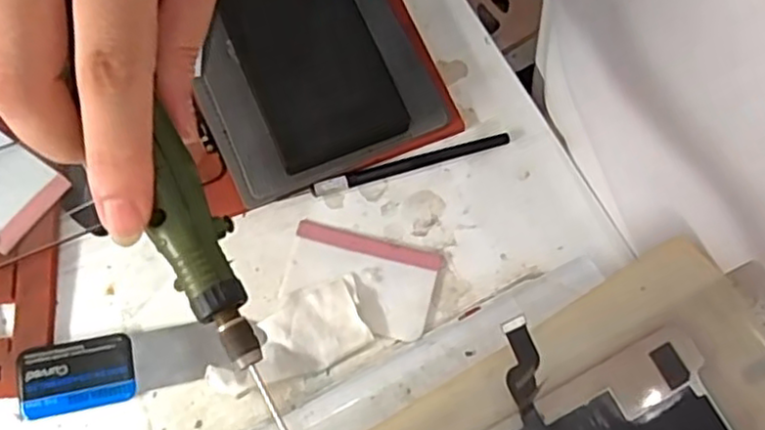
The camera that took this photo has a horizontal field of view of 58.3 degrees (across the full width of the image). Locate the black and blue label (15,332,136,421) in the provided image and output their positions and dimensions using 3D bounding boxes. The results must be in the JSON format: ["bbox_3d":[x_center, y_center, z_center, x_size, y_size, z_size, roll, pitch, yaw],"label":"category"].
[{"bbox_3d":[-0.154,0.081,0.346,0.053,0.010,0.035,-12,72,-6],"label":"black and blue label"}]

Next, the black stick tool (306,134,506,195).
[{"bbox_3d":[0.016,-0.030,0.392,0.116,0.006,0.009,-16,72,-8],"label":"black stick tool"}]

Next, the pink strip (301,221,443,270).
[{"bbox_3d":[-0.007,0.016,0.376,0.081,0.004,0.011,15,71,3],"label":"pink strip"}]

